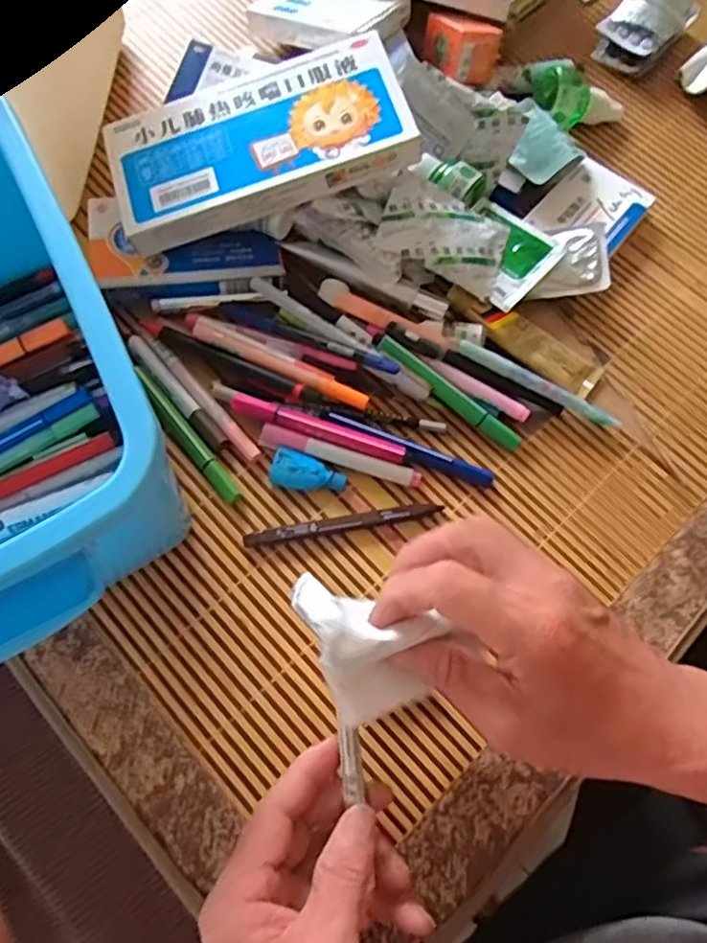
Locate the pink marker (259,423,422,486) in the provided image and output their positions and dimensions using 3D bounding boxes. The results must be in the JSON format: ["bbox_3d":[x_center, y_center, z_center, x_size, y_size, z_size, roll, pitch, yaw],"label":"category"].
[{"bbox_3d":[-0.009,-0.012,0.452,0.112,0.013,0.012,14,68,3],"label":"pink marker"}]

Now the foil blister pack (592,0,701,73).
[{"bbox_3d":[0.278,-0.427,0.622,0.066,0.034,0.114,33,70,10],"label":"foil blister pack"}]

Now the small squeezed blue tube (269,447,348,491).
[{"bbox_3d":[-0.030,0.001,0.449,0.050,0.012,0.025,13,68,3],"label":"small squeezed blue tube"}]

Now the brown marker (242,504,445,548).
[{"bbox_3d":[-0.006,0.034,0.439,0.131,0.009,0.012,-9,69,-6],"label":"brown marker"}]

